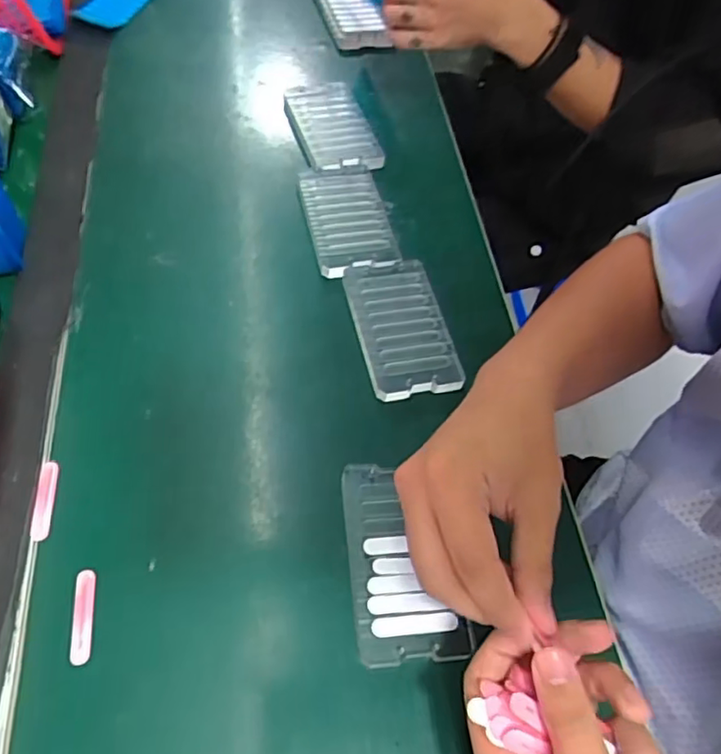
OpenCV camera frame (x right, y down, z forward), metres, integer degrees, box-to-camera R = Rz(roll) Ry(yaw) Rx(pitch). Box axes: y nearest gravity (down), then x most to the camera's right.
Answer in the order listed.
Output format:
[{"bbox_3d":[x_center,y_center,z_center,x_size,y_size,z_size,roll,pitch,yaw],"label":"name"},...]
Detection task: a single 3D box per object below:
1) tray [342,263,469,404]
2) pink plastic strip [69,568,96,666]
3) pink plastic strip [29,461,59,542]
[{"bbox_3d":[0.032,-0.041,0.476,0.069,0.011,0.127,-9,61,-11],"label":"tray"},{"bbox_3d":[-0.161,0.137,0.349,0.011,0.004,0.052,-5,60,-9],"label":"pink plastic strip"},{"bbox_3d":[-0.200,0.078,0.382,0.012,0.004,0.050,-2,60,-7],"label":"pink plastic strip"}]

